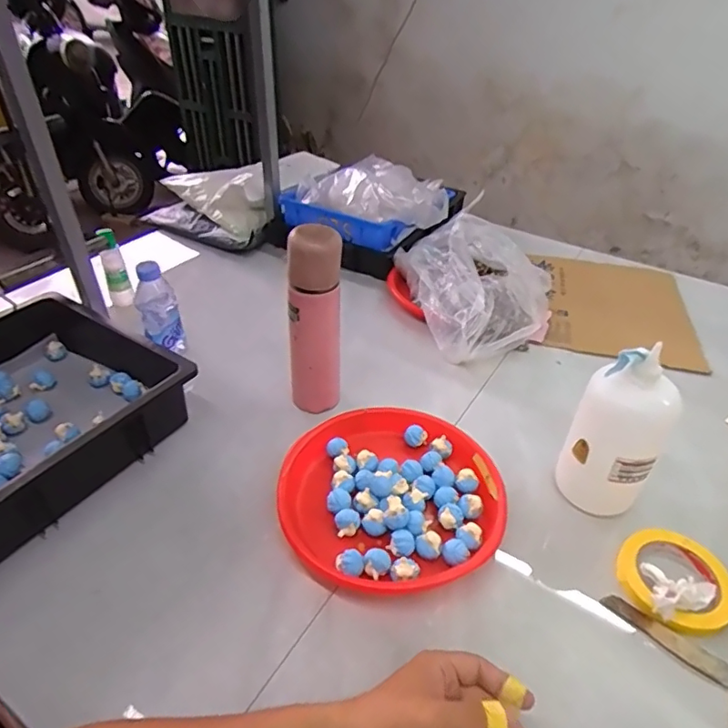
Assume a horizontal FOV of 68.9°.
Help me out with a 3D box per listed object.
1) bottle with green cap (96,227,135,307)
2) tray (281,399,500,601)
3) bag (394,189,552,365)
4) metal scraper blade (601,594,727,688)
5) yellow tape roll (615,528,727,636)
[{"bbox_3d":[-0.422,-0.161,0.897,0.035,0.142,0.038,-17,42,-22],"label":"bottle with green cap"},{"bbox_3d":[0.032,0.147,0.622,0.241,0.038,0.249,1,38,-1],"label":"tray"},{"bbox_3d":[0.176,-0.145,0.875,0.249,0.199,0.236,5,38,5],"label":"bag"},{"bbox_3d":[0.294,0.266,0.517,0.118,0.004,0.022,29,58,29],"label":"metal scraper blade"},{"bbox_3d":[0.324,0.222,0.553,0.114,0.014,0.110,1,38,-1],"label":"yellow tape roll"}]

